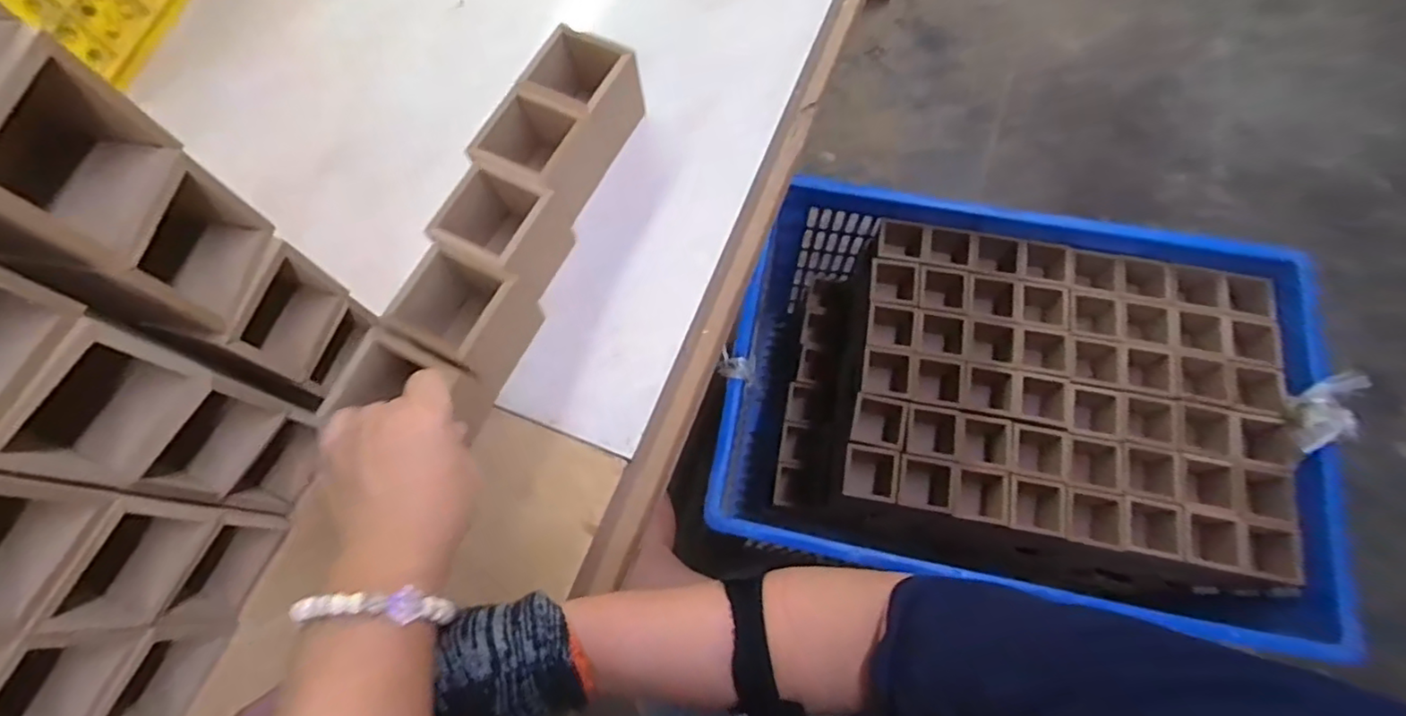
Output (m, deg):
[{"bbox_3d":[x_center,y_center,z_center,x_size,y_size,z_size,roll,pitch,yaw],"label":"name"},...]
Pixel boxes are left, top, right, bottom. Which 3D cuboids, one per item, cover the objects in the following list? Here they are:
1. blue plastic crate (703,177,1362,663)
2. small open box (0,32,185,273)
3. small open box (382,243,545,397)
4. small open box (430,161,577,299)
[{"bbox_3d":[0.379,0.100,0.899,0.661,0.420,0.457,13,72,6],"label":"blue plastic crate"},{"bbox_3d":[-0.241,-0.073,0.230,0.034,0.063,0.063,6,71,4],"label":"small open box"},{"bbox_3d":[-0.146,-0.023,0.398,0.069,0.064,0.067,24,74,10],"label":"small open box"},{"bbox_3d":[-0.130,-0.080,0.418,0.073,0.064,0.066,19,73,8],"label":"small open box"}]

